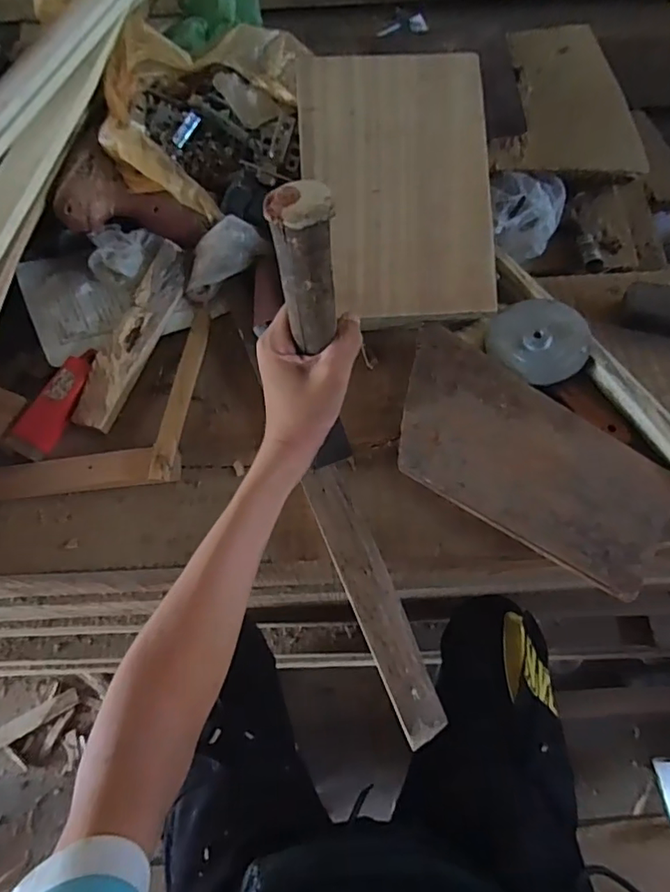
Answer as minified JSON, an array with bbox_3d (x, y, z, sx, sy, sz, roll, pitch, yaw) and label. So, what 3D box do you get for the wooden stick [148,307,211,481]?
[{"bbox_3d":[-0.148,-0.058,0.521,0.021,0.009,0.201,12,58,-11],"label":"wooden stick"}]

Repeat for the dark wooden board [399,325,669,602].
[{"bbox_3d":[0.163,0.004,0.468,0.251,0.014,0.137,31,70,17],"label":"dark wooden board"}]

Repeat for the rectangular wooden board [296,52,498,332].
[{"bbox_3d":[0.064,-0.261,0.537,0.184,0.012,0.279,-4,83,-3],"label":"rectangular wooden board"}]

